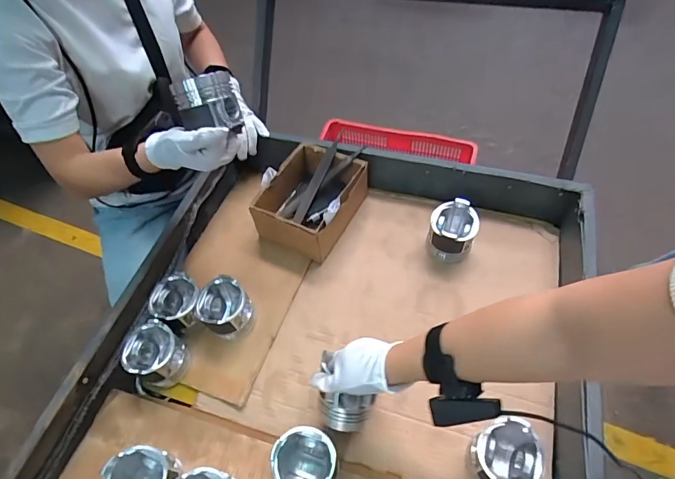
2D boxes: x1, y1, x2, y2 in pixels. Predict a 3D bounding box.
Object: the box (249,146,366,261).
[{"bbox_3d":[-0.046,-0.077,0.827,0.168,0.089,0.205,21,59,19],"label":"box"}]

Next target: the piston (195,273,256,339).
[{"bbox_3d":[-0.189,0.121,0.715,0.076,0.080,0.081,-2,54,3],"label":"piston"}]

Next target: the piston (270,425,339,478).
[{"bbox_3d":[-0.040,0.313,0.579,0.085,0.093,0.083,16,57,15],"label":"piston"}]

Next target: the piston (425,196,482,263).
[{"bbox_3d":[0.218,-0.017,0.786,0.086,0.084,0.092,24,60,20],"label":"piston"}]

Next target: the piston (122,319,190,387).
[{"bbox_3d":[-0.297,0.188,0.684,0.087,0.086,0.080,-2,54,3],"label":"piston"}]

